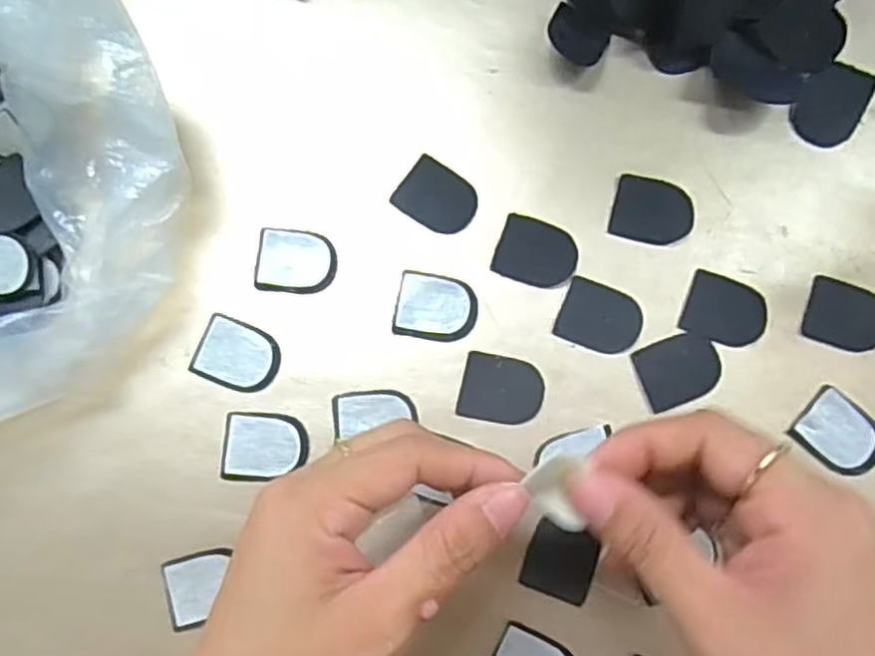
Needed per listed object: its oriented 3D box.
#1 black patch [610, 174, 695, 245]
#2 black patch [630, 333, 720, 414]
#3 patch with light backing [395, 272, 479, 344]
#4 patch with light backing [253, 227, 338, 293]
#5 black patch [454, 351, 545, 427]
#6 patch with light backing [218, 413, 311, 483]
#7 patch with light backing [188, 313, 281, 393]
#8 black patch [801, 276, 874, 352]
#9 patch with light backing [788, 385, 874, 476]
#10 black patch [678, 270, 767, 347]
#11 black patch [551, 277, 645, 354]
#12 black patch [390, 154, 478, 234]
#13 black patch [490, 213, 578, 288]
[{"bbox_3d":[0.094,-0.051,0.302,0.033,0.004,0.028,13,81,3],"label":"black patch"},{"bbox_3d":[0.101,0.018,0.292,0.033,0.004,0.028,-18,81,-2],"label":"black patch"},{"bbox_3d":[0.000,-0.009,0.295,0.033,0.004,0.027,10,81,2],"label":"patch with light backing"},{"bbox_3d":[-0.060,-0.029,0.297,0.033,0.004,0.027,6,81,2],"label":"patch with light backing"},{"bbox_3d":[0.027,0.026,0.290,0.034,0.004,0.027,11,81,2],"label":"black patch"},{"bbox_3d":[-0.070,0.049,0.286,0.034,0.004,0.027,4,81,1],"label":"patch with light backing"},{"bbox_3d":[-0.083,0.012,0.291,0.033,0.004,0.026,23,82,4],"label":"patch with light backing"},{"bbox_3d":[0.174,-0.005,0.294,0.033,0.004,0.028,18,82,4],"label":"black patch"},{"bbox_3d":[0.166,0.044,0.286,0.035,0.004,0.027,40,84,6],"label":"patch with light backing"},{"bbox_3d":[0.122,-0.007,0.295,0.033,0.004,0.028,21,82,4],"label":"black patch"},{"bbox_3d":[0.069,-0.005,0.295,0.033,0.004,0.027,21,82,4],"label":"black patch"},{"bbox_3d":[0.000,-0.056,0.302,0.033,0.004,0.026,35,83,6],"label":"black patch"},{"bbox_3d":[0.043,-0.032,0.299,0.033,0.004,0.028,19,82,4],"label":"black patch"}]

